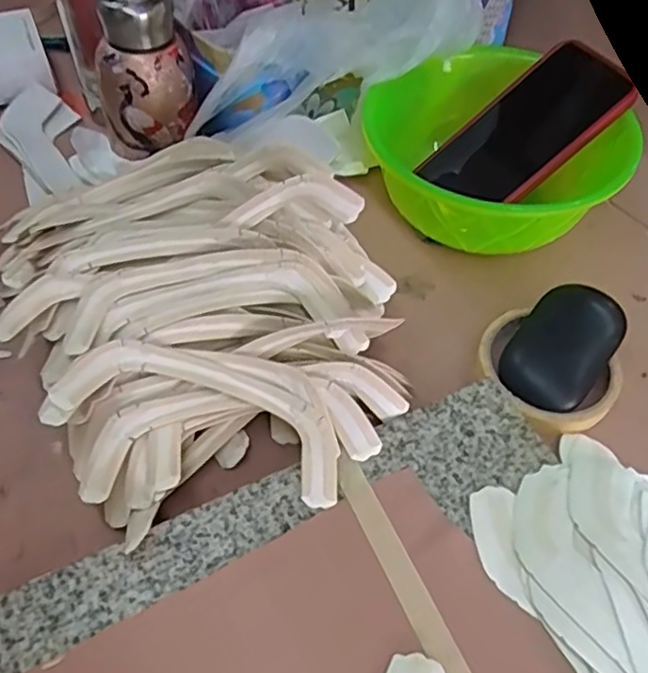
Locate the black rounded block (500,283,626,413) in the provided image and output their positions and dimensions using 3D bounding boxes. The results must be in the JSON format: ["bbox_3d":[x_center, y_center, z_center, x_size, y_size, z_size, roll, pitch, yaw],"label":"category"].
[{"bbox_3d":[0.154,0.008,0.414,0.055,0.020,0.093,31,73,17],"label":"black rounded block"}]

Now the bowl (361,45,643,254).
[{"bbox_3d":[0.127,-0.128,0.476,0.155,0.086,0.162,1,52,-1],"label":"bowl"}]

